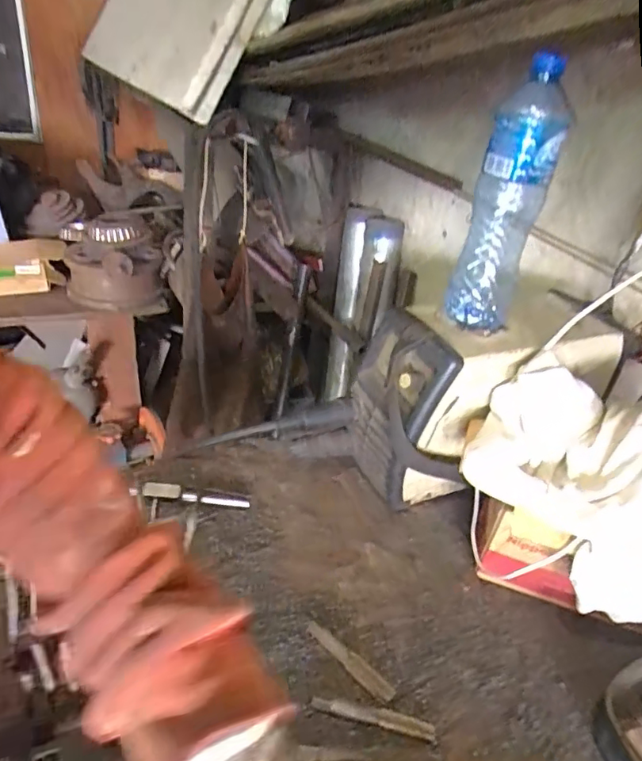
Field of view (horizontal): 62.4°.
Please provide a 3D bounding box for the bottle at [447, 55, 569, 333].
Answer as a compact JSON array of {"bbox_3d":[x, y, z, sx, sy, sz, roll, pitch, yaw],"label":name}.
[{"bbox_3d":[0.198,-0.185,0.576,0.074,0.260,0.062,18,35,12],"label":"bottle"}]

